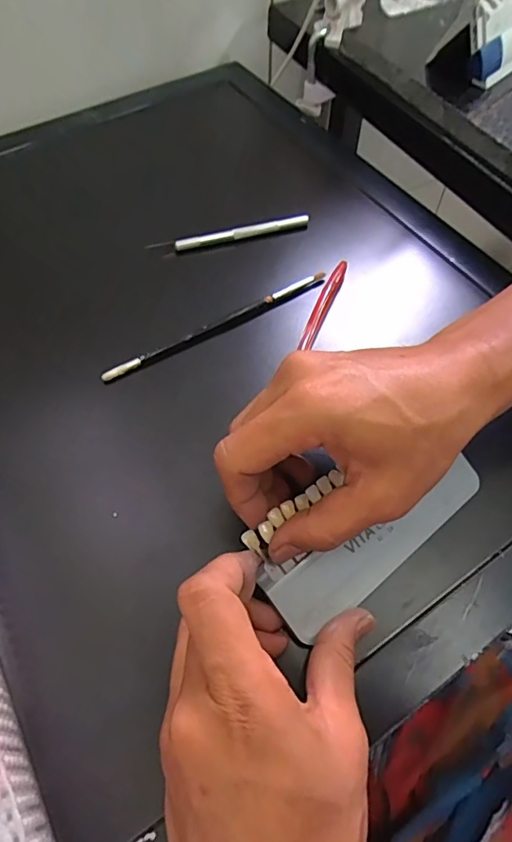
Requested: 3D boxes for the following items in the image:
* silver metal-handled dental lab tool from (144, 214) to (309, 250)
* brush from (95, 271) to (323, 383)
[{"bbox_3d":[-0.022,-0.160,0.432,0.137,0.010,0.007,-13,60,-9],"label":"silver metal-handled dental lab tool"},{"bbox_3d":[-0.026,-0.074,0.380,0.189,0.010,0.008,-28,63,-17],"label":"brush"}]

